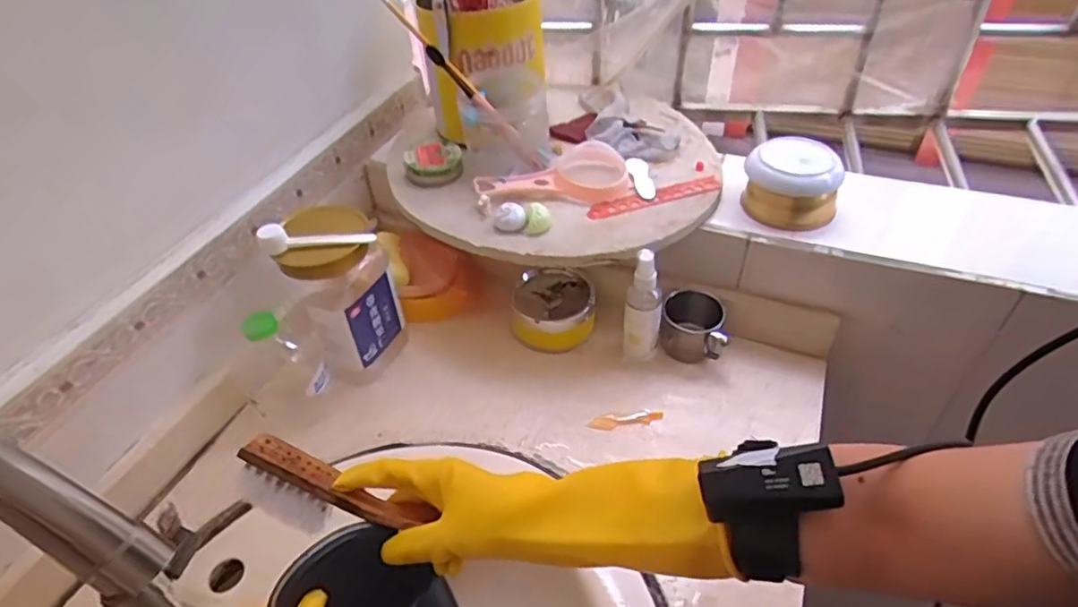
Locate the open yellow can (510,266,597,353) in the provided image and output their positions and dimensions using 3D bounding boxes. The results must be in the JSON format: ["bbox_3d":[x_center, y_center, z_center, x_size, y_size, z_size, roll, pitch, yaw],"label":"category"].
[{"bbox_3d":[0.017,0.009,0.722,0.095,0.067,0.090,-1,43,1],"label":"open yellow can"}]

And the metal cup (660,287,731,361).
[{"bbox_3d":[0.178,0.025,0.693,0.070,0.064,0.066,-1,43,1],"label":"metal cup"}]

